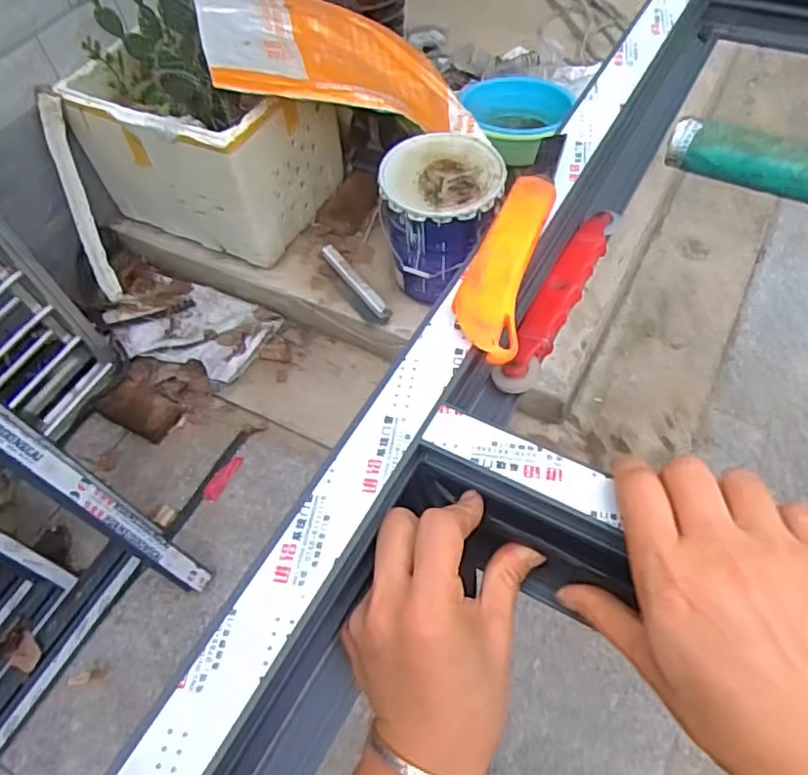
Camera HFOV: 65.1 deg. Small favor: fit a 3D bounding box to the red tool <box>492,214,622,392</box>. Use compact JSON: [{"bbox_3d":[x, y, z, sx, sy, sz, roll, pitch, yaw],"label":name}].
[{"bbox_3d":[0.117,-0.071,0.464,0.027,0.016,0.187,24,62,19],"label":"red tool"}]

